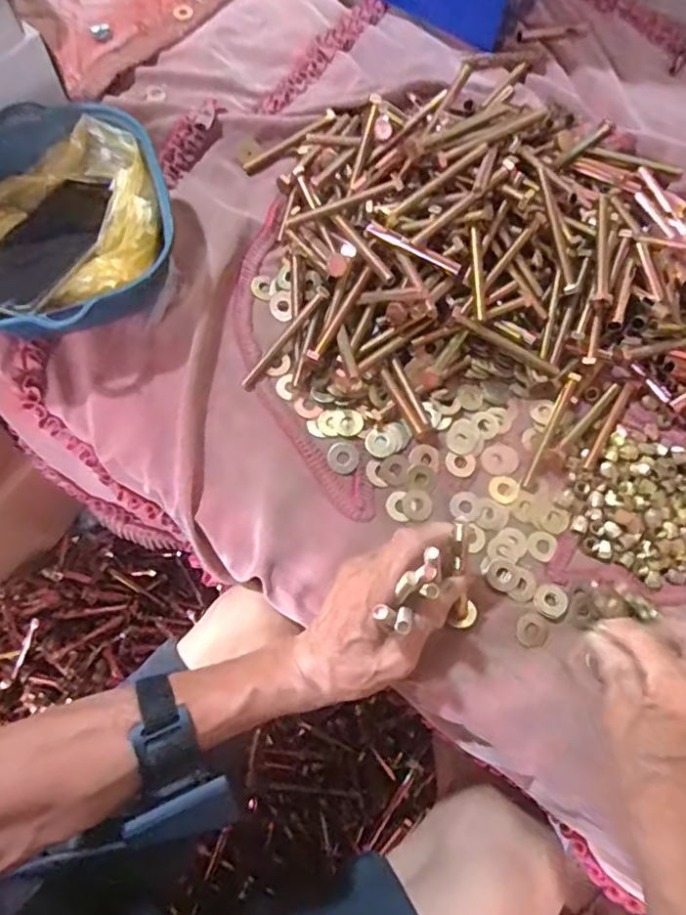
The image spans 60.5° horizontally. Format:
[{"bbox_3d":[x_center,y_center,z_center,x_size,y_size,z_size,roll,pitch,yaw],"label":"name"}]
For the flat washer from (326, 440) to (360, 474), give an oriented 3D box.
[{"bbox_3d":[0.000,-0.001,0.472,0.025,0.004,0.026,1,71,-2],"label":"flat washer"}]

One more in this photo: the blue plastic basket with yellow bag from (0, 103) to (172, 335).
[{"bbox_3d":[-0.236,-0.174,0.482,0.184,0.085,0.187,1,71,-2],"label":"blue plastic basket with yellow bag"}]

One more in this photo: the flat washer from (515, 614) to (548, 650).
[{"bbox_3d":[0.142,0.131,0.441,0.024,0.004,0.025,1,71,-2],"label":"flat washer"}]

